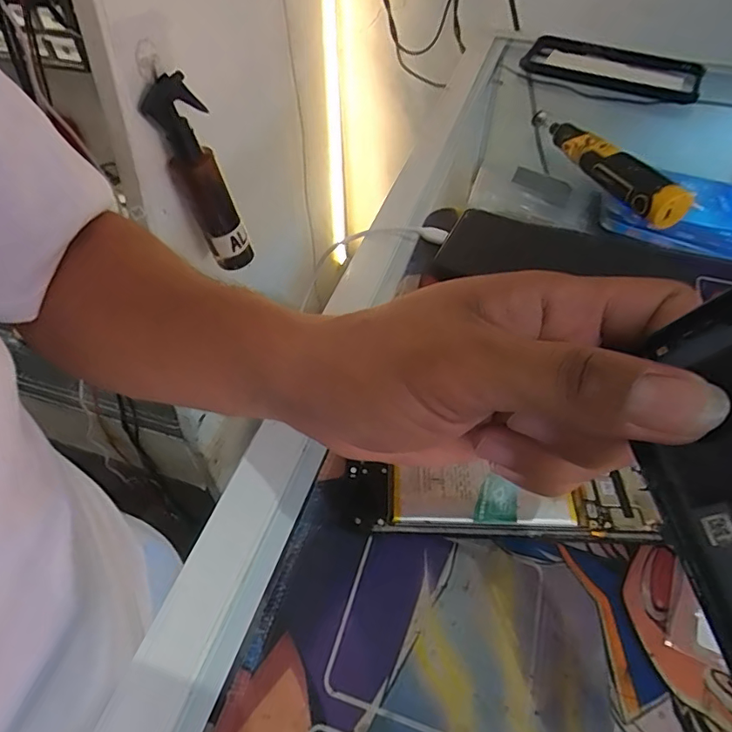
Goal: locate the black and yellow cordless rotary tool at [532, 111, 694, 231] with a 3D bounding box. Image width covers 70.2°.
[{"bbox_3d":[0.185,-0.169,0.417,0.032,0.027,0.172,-17,52,-12],"label":"black and yellow cordless rotary tool"}]

